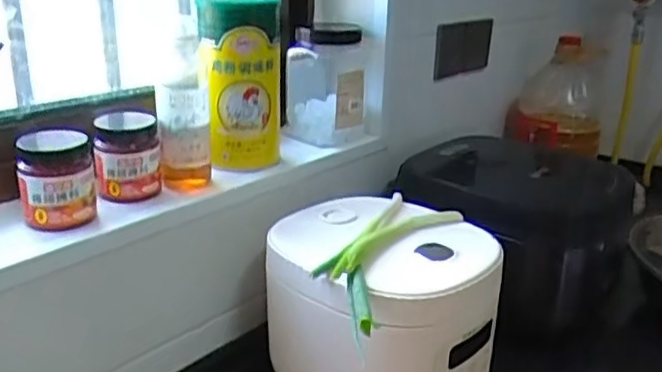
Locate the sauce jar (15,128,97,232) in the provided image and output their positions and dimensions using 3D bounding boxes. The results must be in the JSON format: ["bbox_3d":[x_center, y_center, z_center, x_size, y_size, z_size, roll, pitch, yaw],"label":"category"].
[{"bbox_3d":[-0.271,-0.010,0.647,0.069,0.085,0.070,-5,21,-18],"label":"sauce jar"}]

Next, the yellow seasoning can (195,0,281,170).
[{"bbox_3d":[-0.110,-0.124,0.788,0.099,0.194,0.092,0,23,-5],"label":"yellow seasoning can"}]

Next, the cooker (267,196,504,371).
[{"bbox_3d":[0.052,0.135,0.721,0.213,0.174,0.230,1,21,0],"label":"cooker"}]

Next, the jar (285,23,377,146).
[{"bbox_3d":[0.004,-0.148,0.954,0.140,0.154,0.100,1,20,0],"label":"jar"}]

